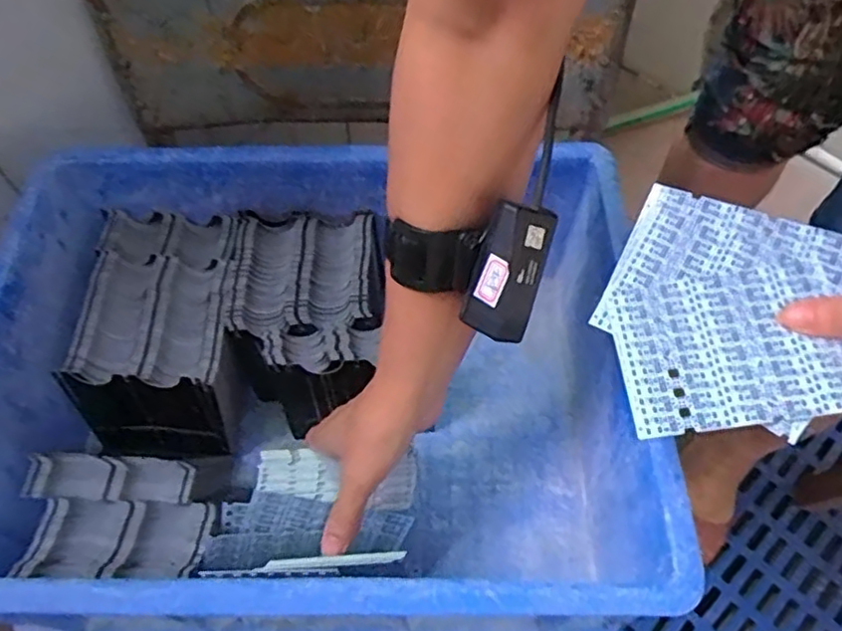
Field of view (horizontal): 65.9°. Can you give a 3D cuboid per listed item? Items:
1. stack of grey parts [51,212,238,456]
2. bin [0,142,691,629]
[{"bbox_3d":[-0.218,0.013,0.570,0.132,0.096,0.196,1,62,0],"label":"stack of grey parts"},{"bbox_3d":[-0.086,0.050,0.510,0.457,0.188,0.344,1,62,0],"label":"bin"}]

